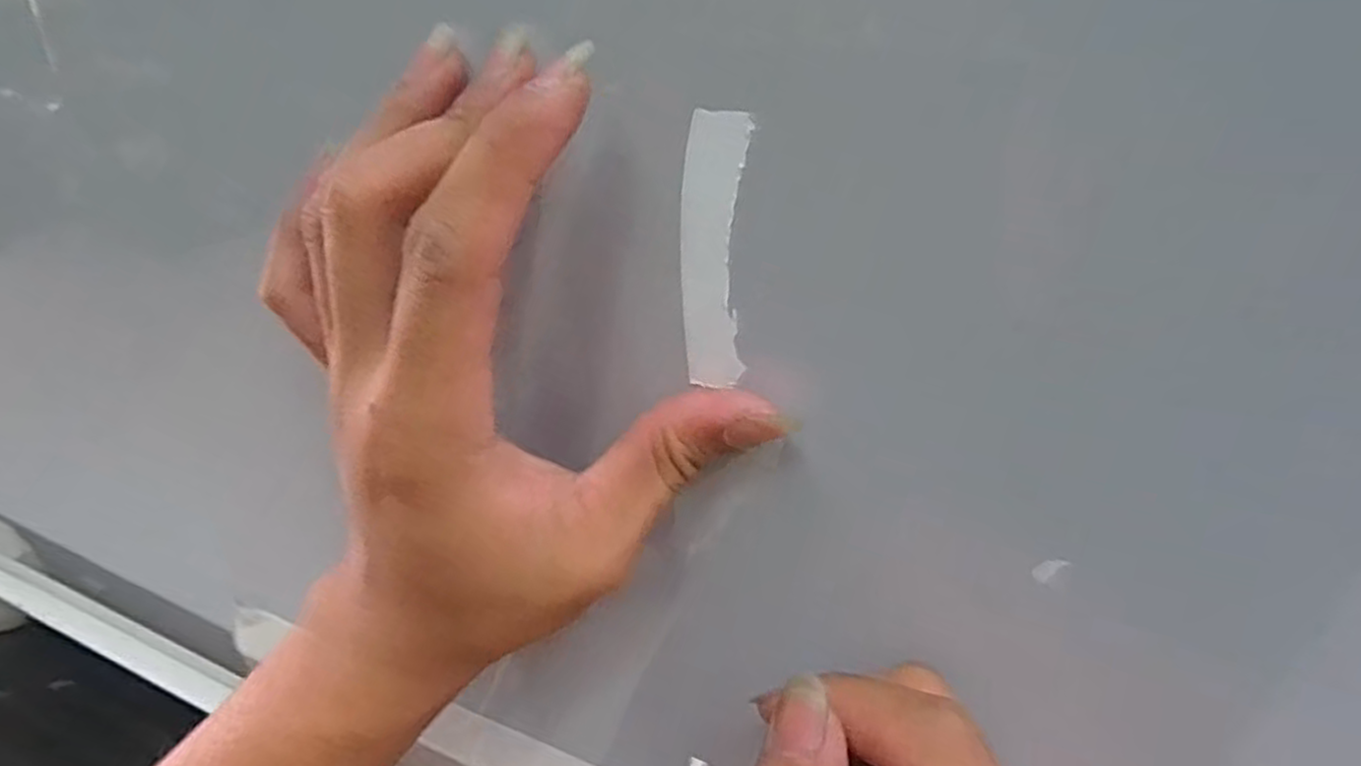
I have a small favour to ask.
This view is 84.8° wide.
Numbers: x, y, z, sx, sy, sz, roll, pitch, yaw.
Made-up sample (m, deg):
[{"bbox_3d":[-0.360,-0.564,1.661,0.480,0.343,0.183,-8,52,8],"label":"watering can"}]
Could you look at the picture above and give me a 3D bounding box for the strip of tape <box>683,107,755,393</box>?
[{"bbox_3d":[0.008,-0.030,0.181,0.016,0.067,0.004,14,32,22],"label":"strip of tape"}]

